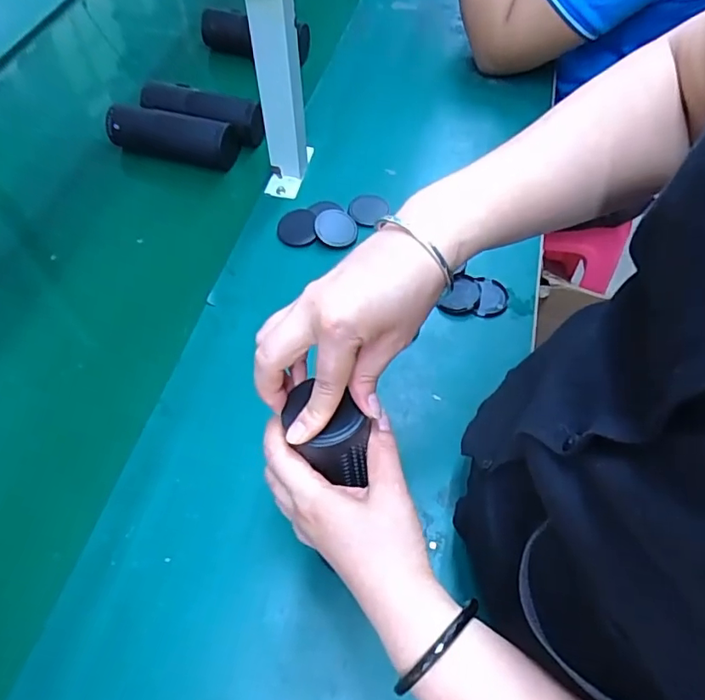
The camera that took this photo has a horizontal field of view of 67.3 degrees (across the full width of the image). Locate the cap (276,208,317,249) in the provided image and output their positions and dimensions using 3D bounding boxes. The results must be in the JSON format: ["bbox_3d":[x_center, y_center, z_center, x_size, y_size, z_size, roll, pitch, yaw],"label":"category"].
[{"bbox_3d":[-0.066,-0.145,0.626,0.045,0.004,0.050,-11,69,8],"label":"cap"}]

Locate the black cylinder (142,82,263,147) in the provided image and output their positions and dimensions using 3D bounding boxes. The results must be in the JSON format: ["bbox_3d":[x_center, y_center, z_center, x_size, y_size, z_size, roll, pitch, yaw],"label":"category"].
[{"bbox_3d":[-0.201,-0.319,0.716,0.169,0.058,0.049,19,60,12],"label":"black cylinder"}]

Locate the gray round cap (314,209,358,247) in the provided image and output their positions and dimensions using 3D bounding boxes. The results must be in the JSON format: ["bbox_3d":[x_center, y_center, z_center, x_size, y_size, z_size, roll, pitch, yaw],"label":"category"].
[{"bbox_3d":[-0.020,-0.144,0.626,0.052,0.010,0.052,5,65,-11],"label":"gray round cap"}]

